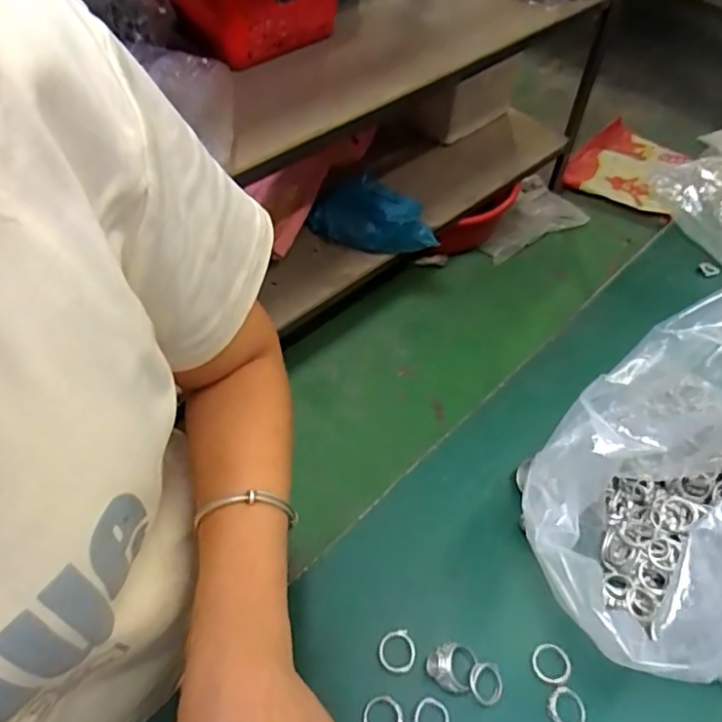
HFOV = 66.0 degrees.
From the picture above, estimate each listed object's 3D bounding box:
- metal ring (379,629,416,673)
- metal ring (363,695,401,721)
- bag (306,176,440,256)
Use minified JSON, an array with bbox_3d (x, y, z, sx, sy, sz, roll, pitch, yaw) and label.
[{"bbox_3d":[0.022,0.176,0.337,0.022,0.004,0.022,1,53,-2],"label":"metal ring"},{"bbox_3d":[0.012,0.203,0.315,0.021,0.004,0.022,1,53,-2],"label":"metal ring"},{"bbox_3d":[0.027,-0.326,1.266,0.295,0.173,0.079,22,56,16],"label":"bag"}]

